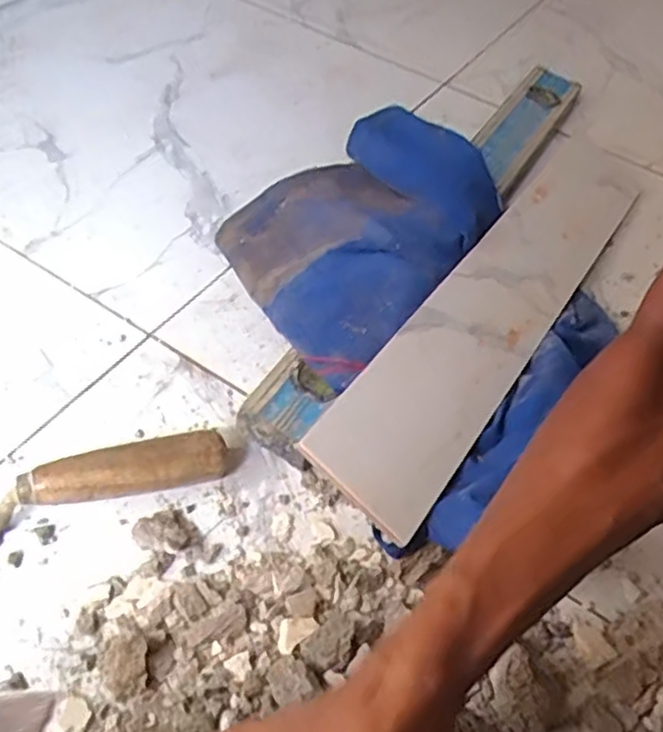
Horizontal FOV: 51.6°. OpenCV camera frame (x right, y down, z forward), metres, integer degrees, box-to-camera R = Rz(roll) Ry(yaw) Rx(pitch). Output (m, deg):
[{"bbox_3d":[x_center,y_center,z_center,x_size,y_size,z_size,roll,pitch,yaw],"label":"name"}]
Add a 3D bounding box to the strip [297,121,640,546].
[{"bbox_3d":[0.147,-0.064,0.565,0.093,0.009,0.484,43,55,-1],"label":"strip"}]

